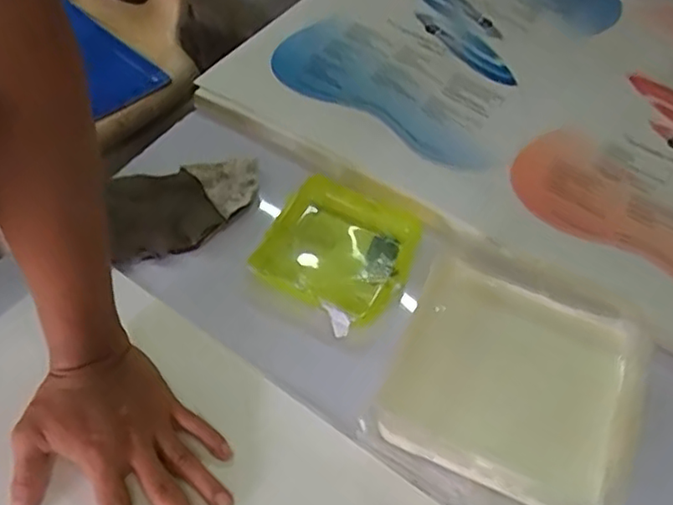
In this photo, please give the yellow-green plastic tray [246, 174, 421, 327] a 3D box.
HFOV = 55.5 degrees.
[{"bbox_3d":[0.000,-0.005,0.596,0.134,0.020,0.122,22,58,12],"label":"yellow-green plastic tray"}]

